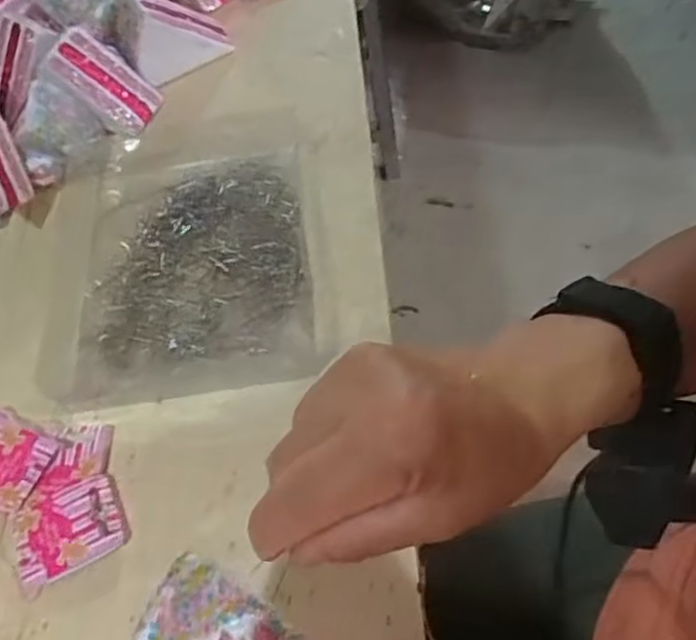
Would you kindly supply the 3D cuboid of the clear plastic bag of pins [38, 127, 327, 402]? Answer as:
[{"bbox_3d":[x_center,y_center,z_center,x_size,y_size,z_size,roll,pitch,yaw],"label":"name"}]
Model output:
[{"bbox_3d":[-0.125,-0.057,0.521,0.192,0.006,0.243,-8,55,-1],"label":"clear plastic bag of pins"}]

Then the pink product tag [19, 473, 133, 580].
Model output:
[{"bbox_3d":[-0.162,0.120,0.407,0.060,0.005,0.051,-23,57,-6],"label":"pink product tag"}]

